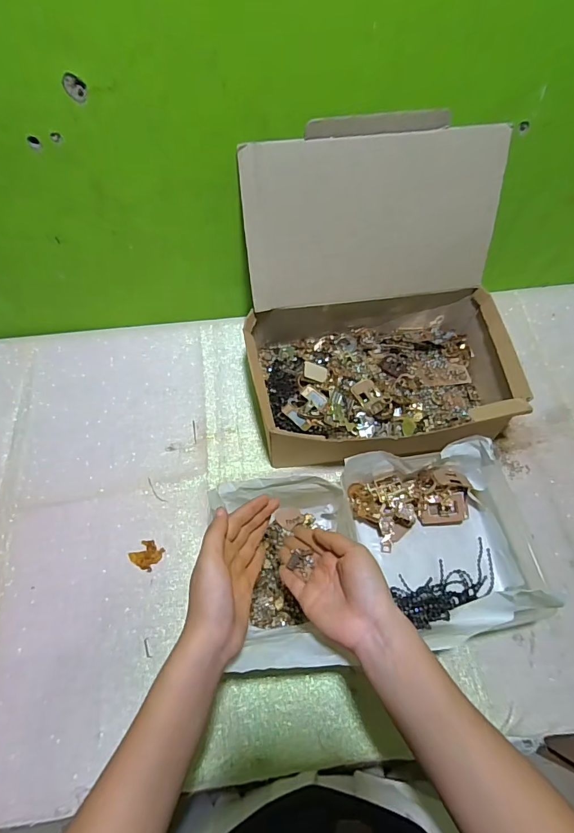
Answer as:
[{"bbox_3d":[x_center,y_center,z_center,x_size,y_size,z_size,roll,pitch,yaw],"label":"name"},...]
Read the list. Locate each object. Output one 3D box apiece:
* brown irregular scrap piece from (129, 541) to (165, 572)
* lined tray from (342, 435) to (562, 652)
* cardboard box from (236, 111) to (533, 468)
[{"bbox_3d":[-0.174,0.172,0.538,0.034,0.004,0.033,32,68,14],"label":"brown irregular scrap piece"},{"bbox_3d":[0.189,0.138,0.512,0.197,0.081,0.213,-15,65,-7],"label":"lined tray"},{"bbox_3d":[0.120,-0.122,0.536,0.321,0.276,0.309,-6,64,-3],"label":"cardboard box"}]

